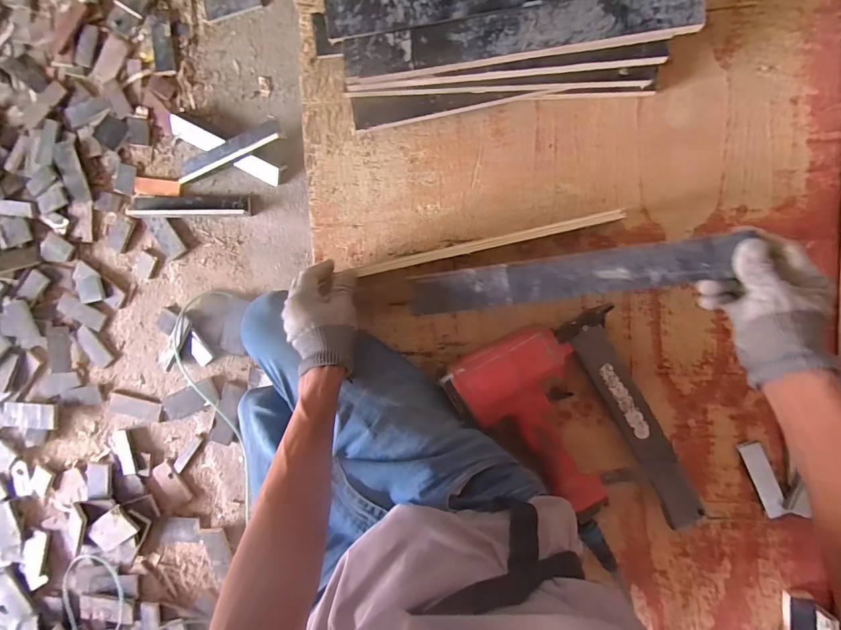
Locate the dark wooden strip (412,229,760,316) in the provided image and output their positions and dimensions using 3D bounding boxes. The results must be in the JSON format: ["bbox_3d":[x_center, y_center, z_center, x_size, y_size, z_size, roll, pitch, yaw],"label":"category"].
[{"bbox_3d":[0.157,-0.042,0.452,0.334,0.012,0.048,-7,93,12],"label":"dark wooden strip"}]

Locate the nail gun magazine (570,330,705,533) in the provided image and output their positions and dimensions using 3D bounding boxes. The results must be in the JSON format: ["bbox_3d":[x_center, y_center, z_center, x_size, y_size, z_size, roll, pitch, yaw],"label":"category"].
[{"bbox_3d":[0.276,0.142,0.506,0.046,0.016,0.278,-29,91,7],"label":"nail gun magazine"}]

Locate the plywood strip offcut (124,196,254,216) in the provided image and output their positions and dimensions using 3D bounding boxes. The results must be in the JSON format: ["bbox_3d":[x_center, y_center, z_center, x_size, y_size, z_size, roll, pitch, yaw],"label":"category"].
[{"bbox_3d":[-0.720,-0.338,1.242,0.391,0.017,0.057,2,95,7],"label":"plywood strip offcut"}]

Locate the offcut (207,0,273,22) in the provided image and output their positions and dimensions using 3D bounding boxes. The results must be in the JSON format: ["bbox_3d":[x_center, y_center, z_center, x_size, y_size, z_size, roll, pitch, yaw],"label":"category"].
[{"bbox_3d":[-0.546,-0.937,1.200,0.204,0.015,0.063,-14,92,8],"label":"offcut"}]

